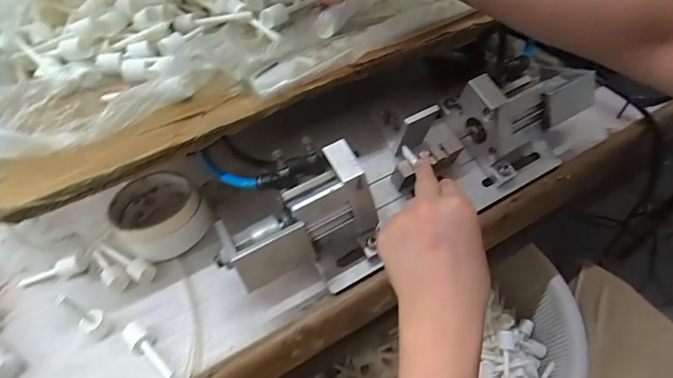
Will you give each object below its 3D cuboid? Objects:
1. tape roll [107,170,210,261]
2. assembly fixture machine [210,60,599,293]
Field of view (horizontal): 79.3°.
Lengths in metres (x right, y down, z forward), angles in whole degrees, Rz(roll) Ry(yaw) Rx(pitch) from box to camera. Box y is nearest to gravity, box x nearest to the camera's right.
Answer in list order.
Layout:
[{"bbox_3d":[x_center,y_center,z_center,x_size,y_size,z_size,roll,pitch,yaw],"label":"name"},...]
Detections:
[{"bbox_3d":[-0.177,0.022,0.417,0.080,0.050,0.087,-3,50,4],"label":"tape roll"},{"bbox_3d":[0.074,-0.026,0.390,0.380,0.097,0.109,-25,52,-18],"label":"assembly fixture machine"}]

